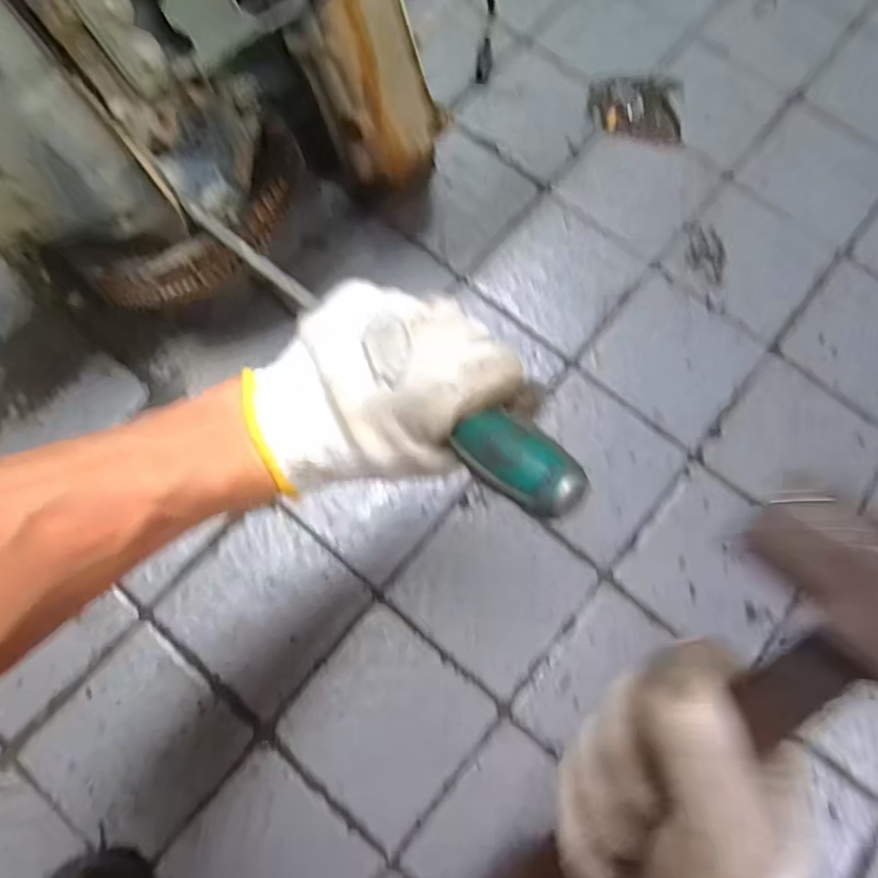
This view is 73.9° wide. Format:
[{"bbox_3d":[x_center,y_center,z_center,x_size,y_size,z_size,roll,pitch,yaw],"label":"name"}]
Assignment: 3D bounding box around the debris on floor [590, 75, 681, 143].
[{"bbox_3d":[0.236,-0.399,0.701,0.108,0.012,0.093,6,76,1],"label":"debris on floor"}]

